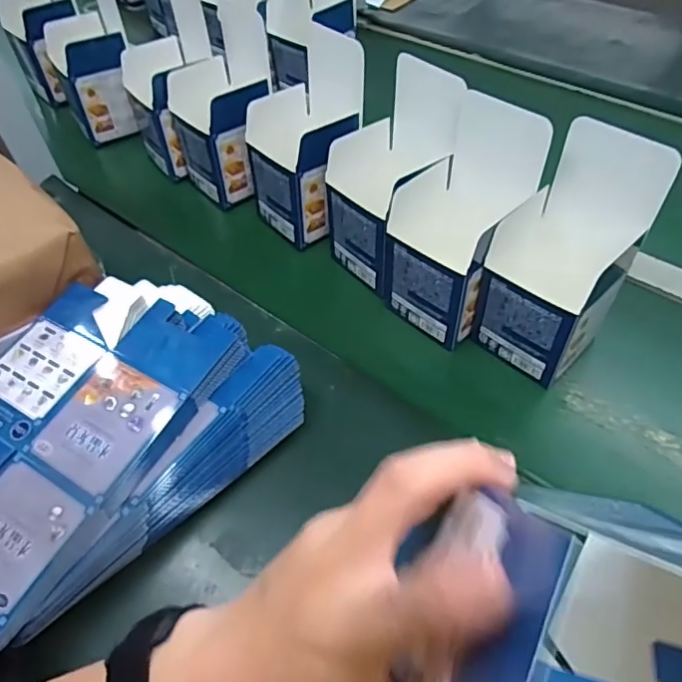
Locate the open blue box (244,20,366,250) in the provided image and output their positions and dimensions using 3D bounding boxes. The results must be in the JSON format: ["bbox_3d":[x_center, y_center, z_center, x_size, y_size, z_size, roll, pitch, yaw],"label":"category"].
[{"bbox_3d":[-0.035,-0.201,0.562,0.107,0.162,0.097,-38,60,-22],"label":"open blue box"}]

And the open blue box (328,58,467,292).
[{"bbox_3d":[0.044,-0.144,0.518,0.097,0.177,0.100,-37,60,-22],"label":"open blue box"}]

